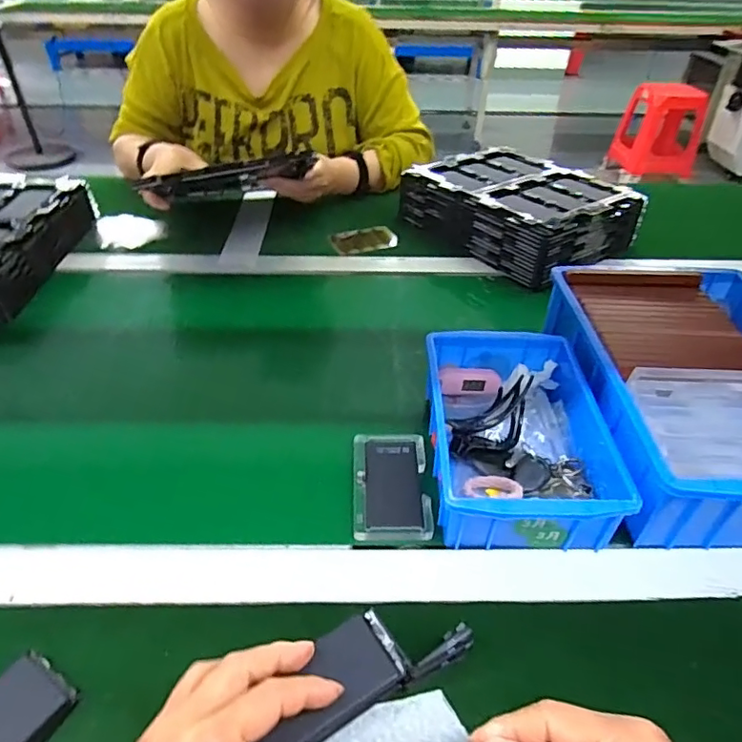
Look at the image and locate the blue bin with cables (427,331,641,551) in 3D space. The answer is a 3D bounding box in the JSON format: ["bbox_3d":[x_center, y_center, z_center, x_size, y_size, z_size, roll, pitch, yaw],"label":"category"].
[{"bbox_3d":[0.117,0.050,0.463,0.134,0.066,0.208,1,39,-1],"label":"blue bin with cables"}]

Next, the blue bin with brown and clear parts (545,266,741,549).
[{"bbox_3d":[0.294,0.017,0.499,0.218,0.096,0.304,2,39,0],"label":"blue bin with brown and clear parts"}]

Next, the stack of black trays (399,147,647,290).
[{"bbox_3d":[0.208,-0.236,0.800,0.226,0.090,0.279,-27,47,-29],"label":"stack of black trays"}]

